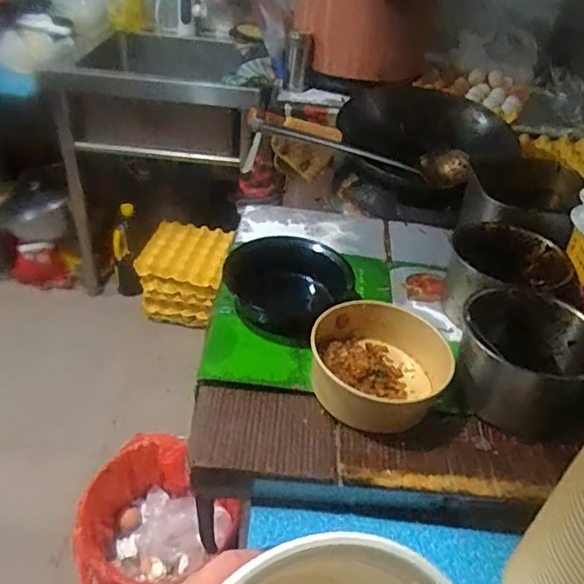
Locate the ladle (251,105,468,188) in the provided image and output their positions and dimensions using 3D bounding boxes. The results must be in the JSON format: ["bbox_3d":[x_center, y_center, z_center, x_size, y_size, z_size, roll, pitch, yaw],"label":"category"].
[{"bbox_3d":[0.149,-0.300,1.203,0.524,0.074,0.069,7,32,-25],"label":"ladle"}]

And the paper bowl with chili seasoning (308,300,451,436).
[{"bbox_3d":[0.101,0.082,0.669,0.158,0.068,0.152,4,38,-3],"label":"paper bowl with chili seasoning"}]

